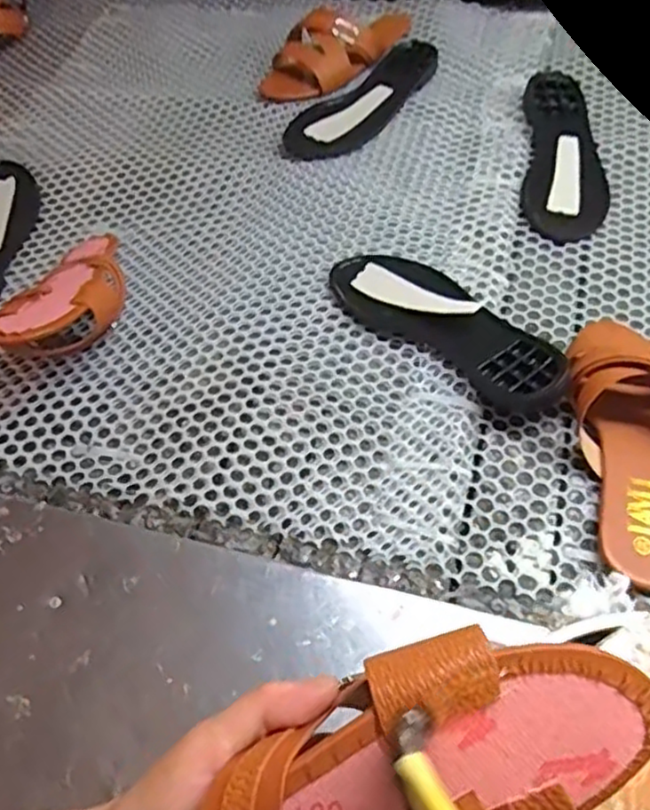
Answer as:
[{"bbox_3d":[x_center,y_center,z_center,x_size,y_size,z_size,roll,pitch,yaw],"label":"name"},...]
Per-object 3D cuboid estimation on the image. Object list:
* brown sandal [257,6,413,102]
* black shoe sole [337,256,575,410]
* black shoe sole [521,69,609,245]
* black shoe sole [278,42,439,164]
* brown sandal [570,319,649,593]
[{"bbox_3d":[0.018,-0.463,0.869,0.107,0.052,0.231,31,70,25],"label":"brown sandal"},{"bbox_3d":[0.110,-0.080,0.605,0.090,0.038,0.247,-43,61,-15],"label":"black shoe sole"},{"bbox_3d":[0.260,-0.277,0.738,0.083,0.028,0.254,5,55,8],"label":"black shoe sole"},{"bbox_3d":[0.053,-0.374,0.830,0.091,0.014,0.264,30,62,23],"label":"black shoe sole"},{"bbox_3d":[0.235,0.019,0.513,0.100,0.060,0.228,8,62,15],"label":"brown sandal"}]

